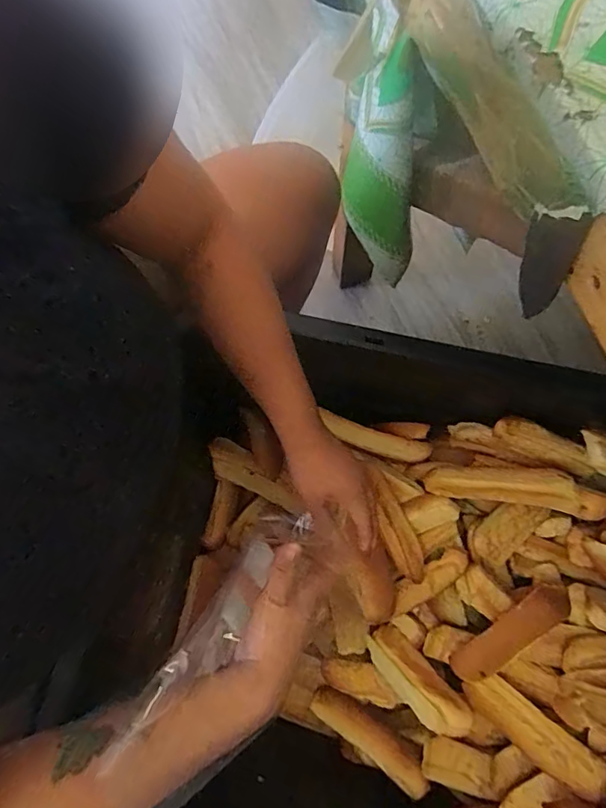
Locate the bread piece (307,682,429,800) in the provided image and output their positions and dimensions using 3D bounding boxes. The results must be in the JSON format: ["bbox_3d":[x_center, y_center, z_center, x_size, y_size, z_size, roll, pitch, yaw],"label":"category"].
[{"bbox_3d":[0.074,0.377,0.568,0.152,0.028,0.035,22,75,39],"label":"bread piece"}]

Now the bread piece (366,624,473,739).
[{"bbox_3d":[0.124,0.305,0.553,0.047,0.023,0.130,-45,48,-9],"label":"bread piece"}]

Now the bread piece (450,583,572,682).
[{"bbox_3d":[0.212,0.235,0.515,0.138,0.024,0.031,-43,78,10],"label":"bread piece"}]

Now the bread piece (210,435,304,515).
[{"bbox_3d":[-0.059,0.091,0.618,0.132,0.030,0.043,31,78,8],"label":"bread piece"}]

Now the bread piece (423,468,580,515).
[{"bbox_3d":[0.214,0.090,0.551,0.153,0.033,0.037,3,75,20],"label":"bread piece"}]

